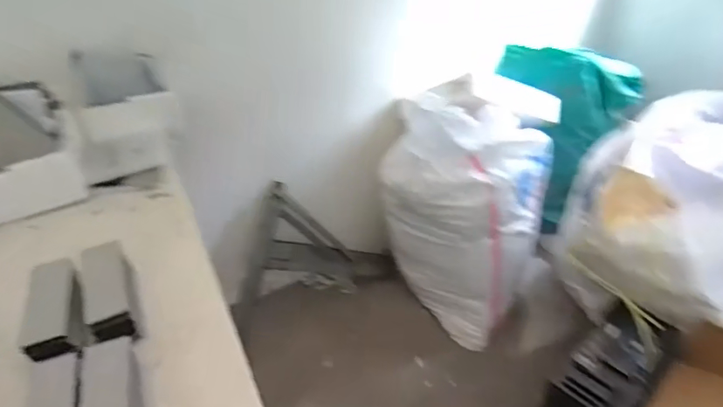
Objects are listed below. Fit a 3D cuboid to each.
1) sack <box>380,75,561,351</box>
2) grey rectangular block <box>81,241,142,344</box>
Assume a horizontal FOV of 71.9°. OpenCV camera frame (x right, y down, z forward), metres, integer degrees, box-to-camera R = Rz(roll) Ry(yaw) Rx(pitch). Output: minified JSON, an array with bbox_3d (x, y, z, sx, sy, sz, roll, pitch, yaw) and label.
[{"bbox_3d":[0.327,0.020,1.512,0.364,0.729,0.330,25,47,30],"label":"sack"},{"bbox_3d":[-0.370,0.136,0.738,0.063,0.063,0.168,-18,41,-17],"label":"grey rectangular block"}]

